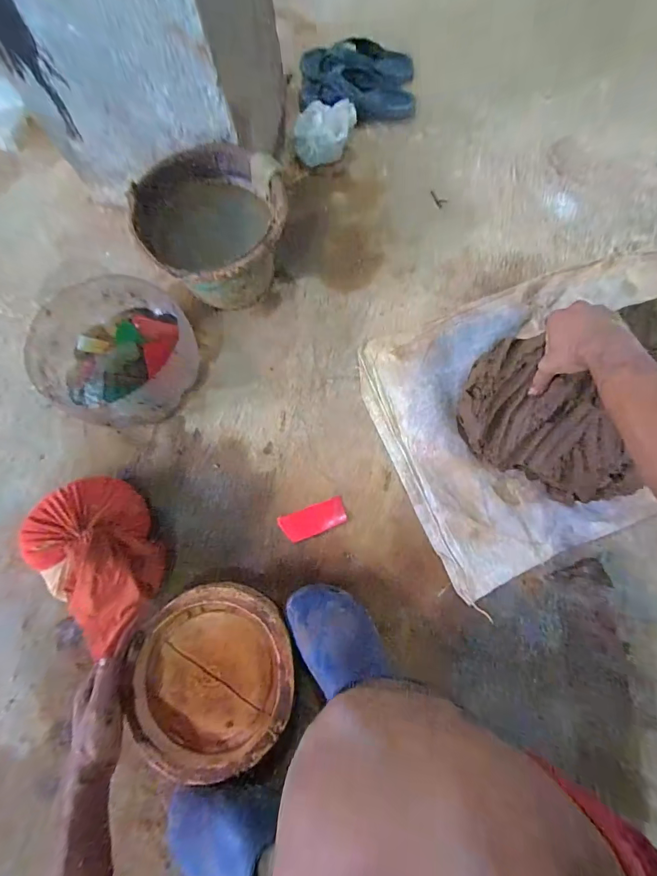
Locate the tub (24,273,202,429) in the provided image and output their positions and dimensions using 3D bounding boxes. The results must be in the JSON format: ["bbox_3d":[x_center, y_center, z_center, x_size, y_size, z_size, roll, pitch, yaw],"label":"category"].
[{"bbox_3d":[-0.344,-0.147,0.639,0.236,0.122,0.248,0,75,2],"label":"tub"}]

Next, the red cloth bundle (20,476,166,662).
[{"bbox_3d":[-0.337,0.176,0.546,0.153,0.074,0.230,-32,76,-6],"label":"red cloth bundle"}]

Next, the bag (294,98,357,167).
[{"bbox_3d":[-0.006,-0.627,0.774,0.128,0.083,0.086,-16,75,-2],"label":"bag"}]

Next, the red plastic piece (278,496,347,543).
[{"bbox_3d":[-0.024,0.137,0.618,0.109,0.005,0.047,-20,75,-3],"label":"red plastic piece"}]

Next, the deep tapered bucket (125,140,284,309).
[{"bbox_3d":[-0.187,-0.361,0.661,0.224,0.181,0.269,-22,75,-4],"label":"deep tapered bucket"}]

